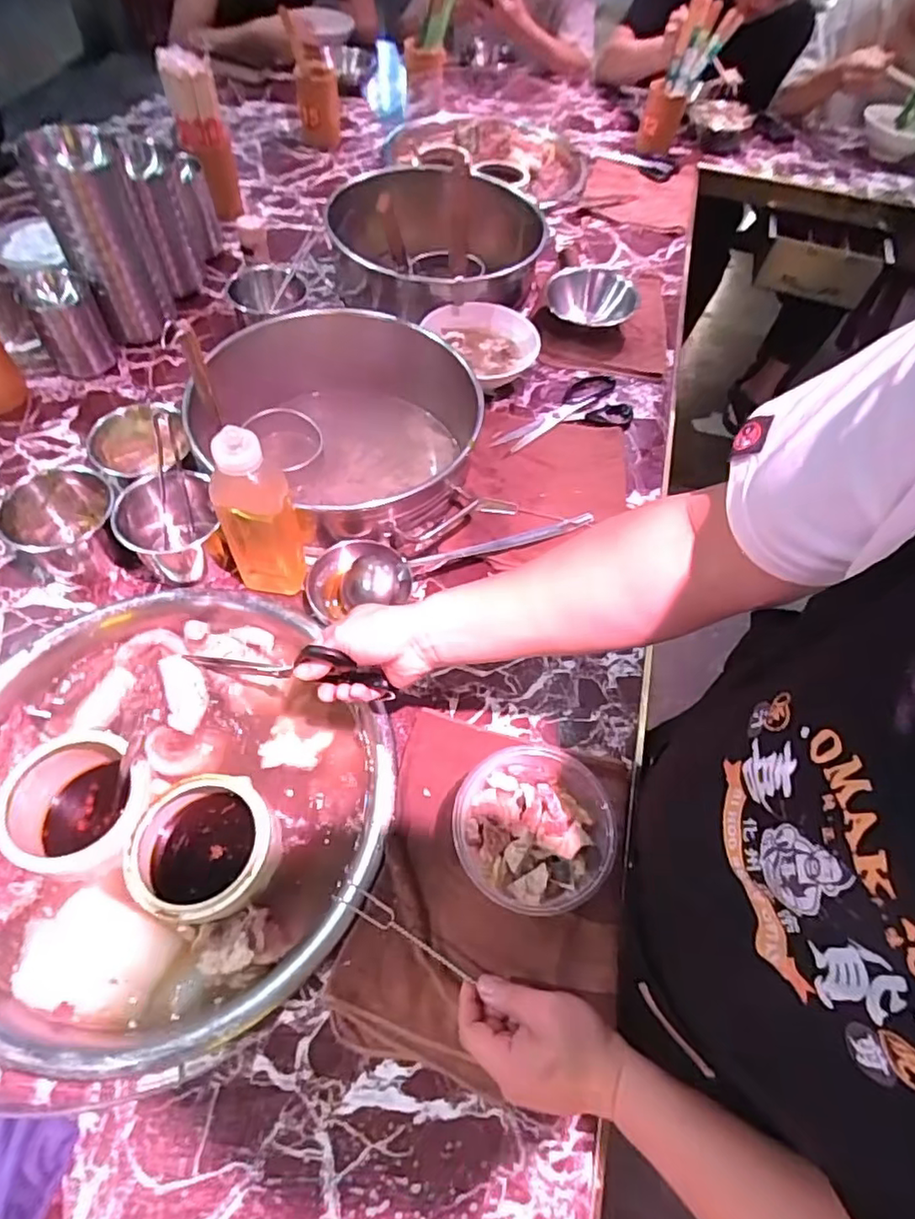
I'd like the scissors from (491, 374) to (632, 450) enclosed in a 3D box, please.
[{"bbox_3d":[0.147,-0.290,0.887,0.227,0.008,0.099,-18,62,-15],"label":"scissors"}]

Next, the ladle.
[{"bbox_3d":[0.003,-0.065,0.710,0.358,0.058,0.091,-13,60,-12],"label":"ladle"}]

